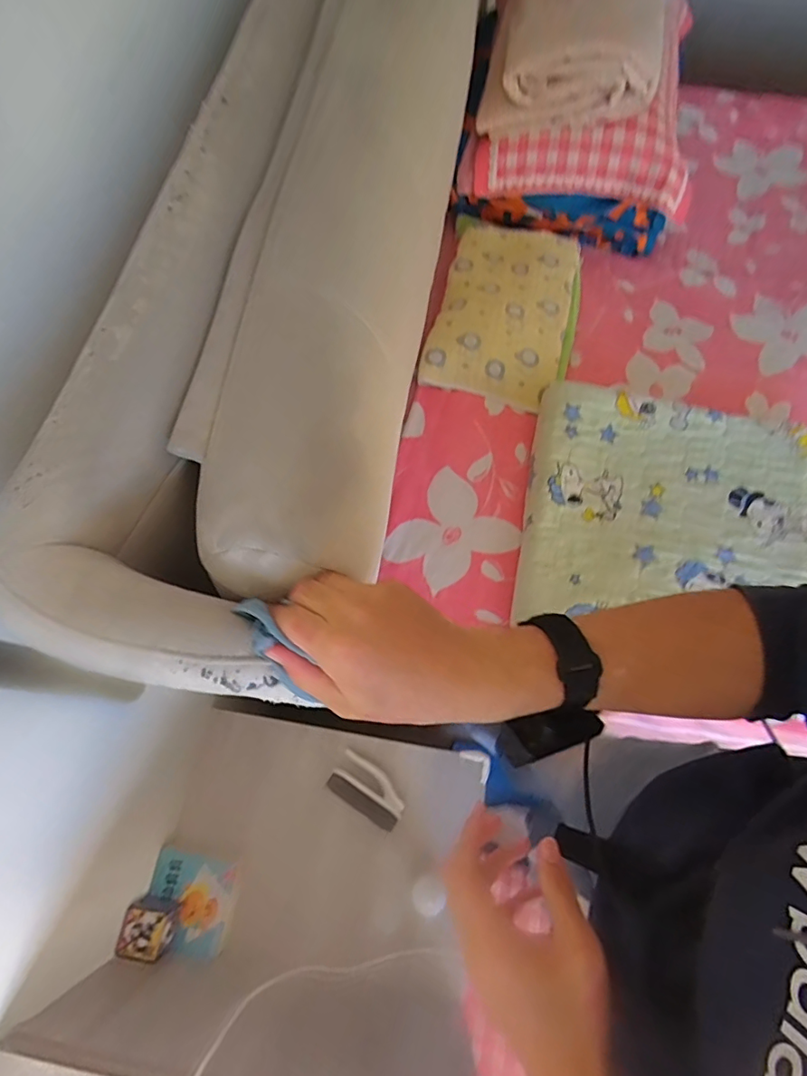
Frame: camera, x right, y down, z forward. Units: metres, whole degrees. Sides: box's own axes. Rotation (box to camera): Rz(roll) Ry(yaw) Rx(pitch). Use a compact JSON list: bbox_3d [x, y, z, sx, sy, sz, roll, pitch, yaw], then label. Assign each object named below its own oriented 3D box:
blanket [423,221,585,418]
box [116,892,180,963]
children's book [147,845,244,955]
[{"bbox_3d":[0.222,-0.501,1.110,0.293,0.068,0.437,11,71,8],"label":"blanket"},{"bbox_3d":[-0.359,0.551,0.729,0.066,0.057,0.063,10,69,3],"label":"box"},{"bbox_3d":[-0.313,0.533,0.761,0.125,0.011,0.119,16,56,-6],"label":"children's book"}]

